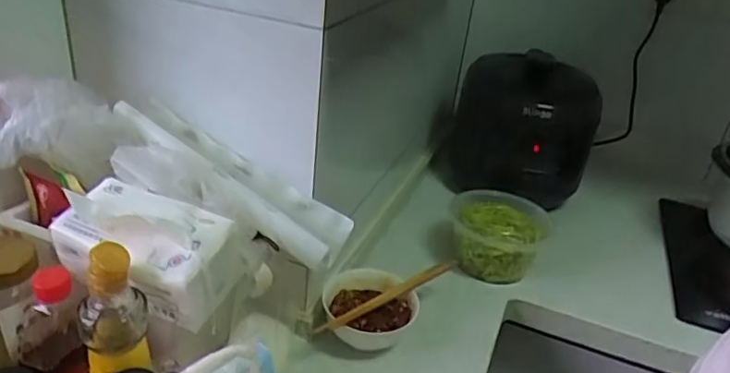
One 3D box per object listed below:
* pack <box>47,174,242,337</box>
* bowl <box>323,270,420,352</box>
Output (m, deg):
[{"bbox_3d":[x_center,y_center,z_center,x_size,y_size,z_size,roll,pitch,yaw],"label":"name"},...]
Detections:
[{"bbox_3d":[-0.211,0.064,0.564,0.165,0.089,0.086,14,29,13],"label":"pack"},{"bbox_3d":[0.009,0.176,0.772,0.127,0.067,0.117,1,29,-11],"label":"bowl"}]

